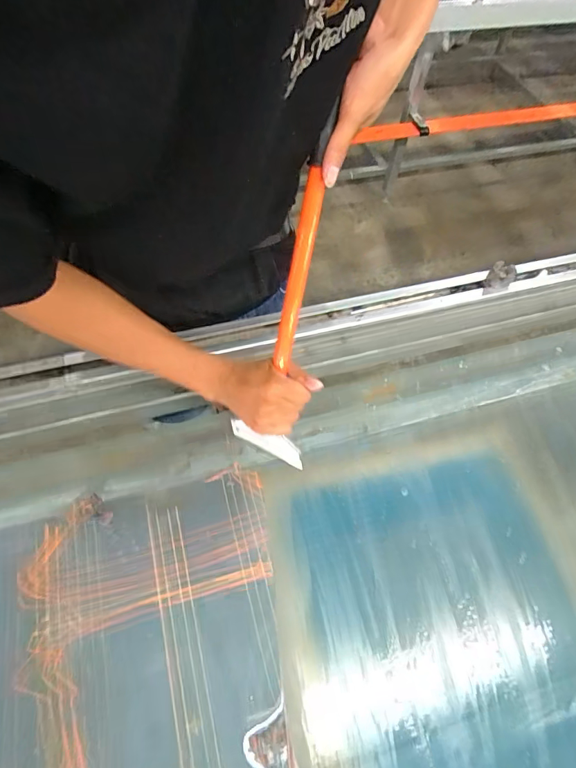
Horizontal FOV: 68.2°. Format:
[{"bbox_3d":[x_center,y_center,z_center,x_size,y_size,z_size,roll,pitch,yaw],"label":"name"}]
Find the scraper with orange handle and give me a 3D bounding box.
[{"bbox_3d":[-0.001,-0.079,0.476,0.088,0.375,0.027,10,25,2],"label":"scraper with orange handle"}]

